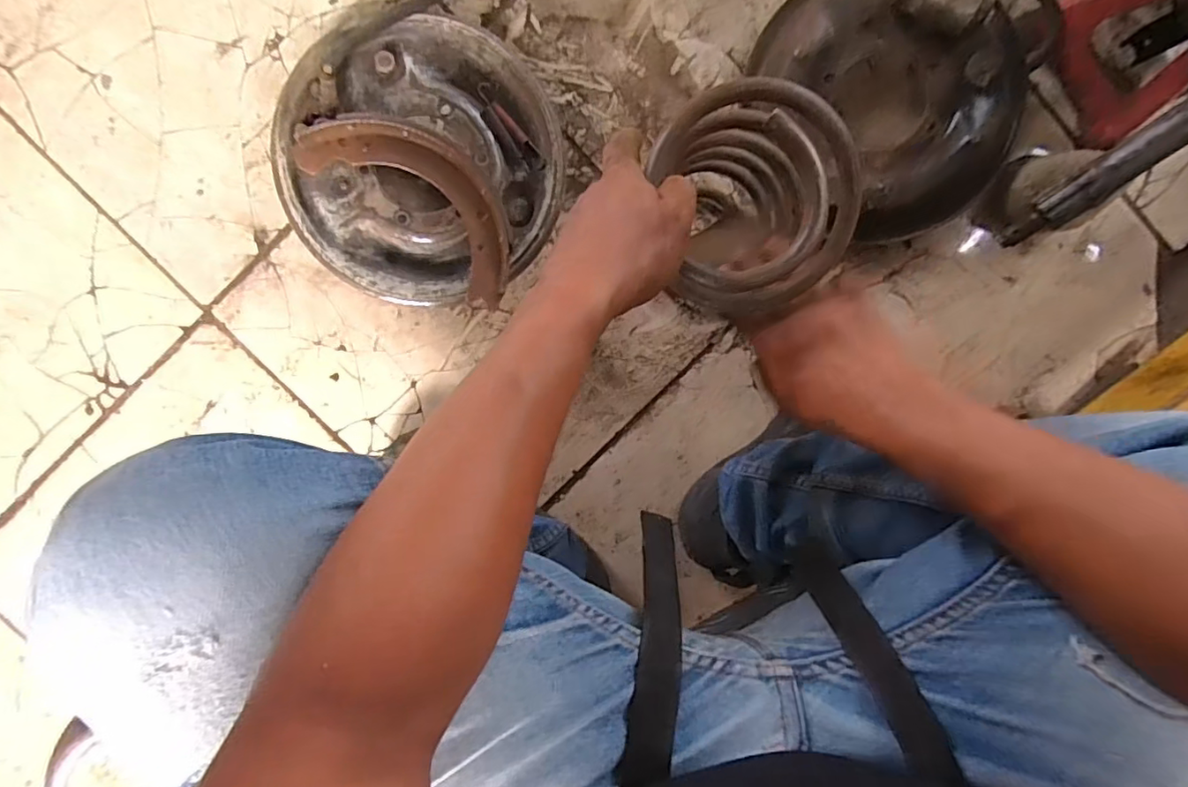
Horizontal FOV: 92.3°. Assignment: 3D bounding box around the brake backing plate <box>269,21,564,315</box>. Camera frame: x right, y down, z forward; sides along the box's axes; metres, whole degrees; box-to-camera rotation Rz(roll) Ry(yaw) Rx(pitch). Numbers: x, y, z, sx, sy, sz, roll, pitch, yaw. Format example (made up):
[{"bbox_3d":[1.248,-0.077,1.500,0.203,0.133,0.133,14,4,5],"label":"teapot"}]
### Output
[{"bbox_3d":[-0.168,-0.223,0.564,0.260,0.087,0.254,4,96,-3],"label":"brake backing plate"}]

